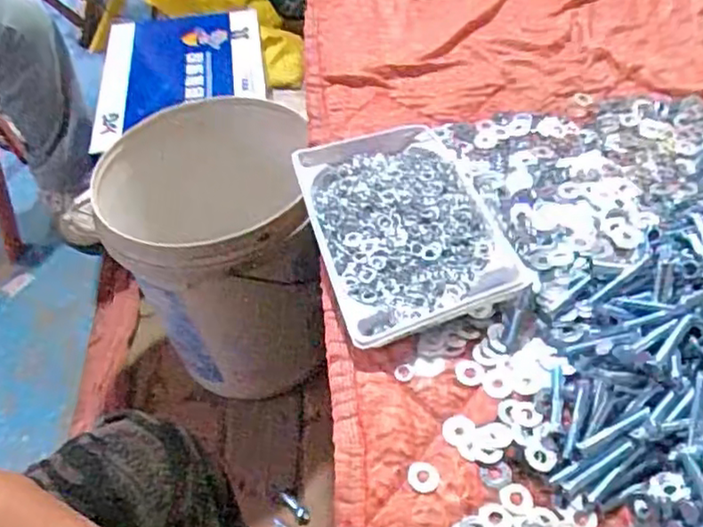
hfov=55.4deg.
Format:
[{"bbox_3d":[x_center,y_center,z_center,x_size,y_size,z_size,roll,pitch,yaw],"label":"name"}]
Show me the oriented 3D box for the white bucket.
[{"bbox_3d":[-0.200,-0.013,0.967,0.291,0.360,0.284,-3,50,4],"label":"white bucket"}]

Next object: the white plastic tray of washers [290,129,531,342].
[{"bbox_3d":[0.045,-0.040,0.623,0.159,0.034,0.242,-16,51,-8],"label":"white plastic tray of washers"}]

